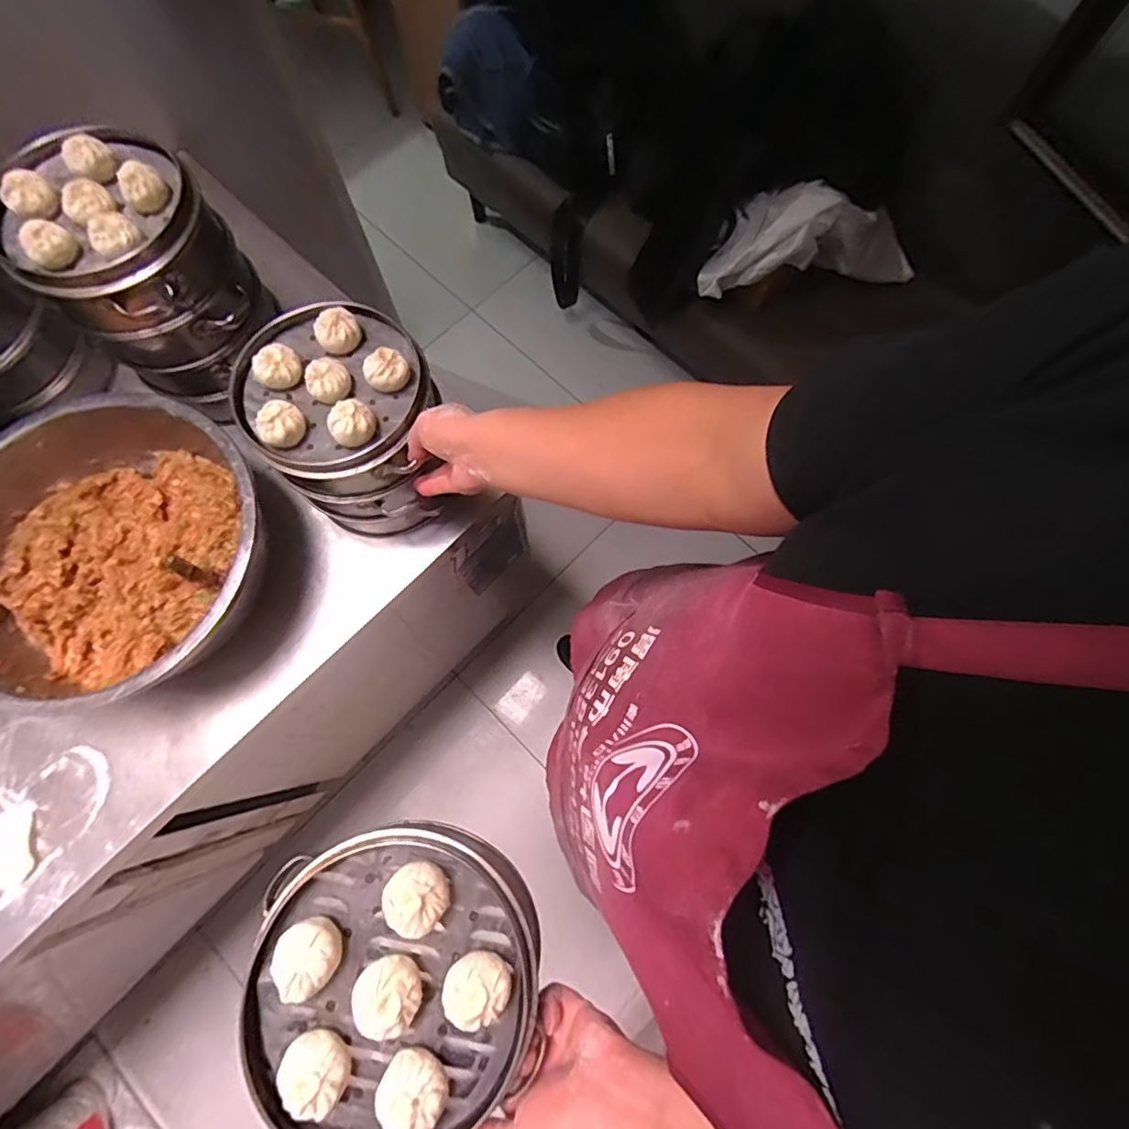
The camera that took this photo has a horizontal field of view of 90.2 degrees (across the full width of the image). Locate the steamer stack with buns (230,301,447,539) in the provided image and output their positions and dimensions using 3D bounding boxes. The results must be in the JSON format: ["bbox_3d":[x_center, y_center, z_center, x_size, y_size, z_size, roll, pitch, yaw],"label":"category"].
[{"bbox_3d":[-0.237,-0.155,0.637,0.177,0.194,0.184,2,74,1],"label":"steamer stack with buns"}]

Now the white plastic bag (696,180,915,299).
[{"bbox_3d":[0.552,-0.740,1.238,0.508,0.173,0.171,-11,74,-3],"label":"white plastic bag"}]

